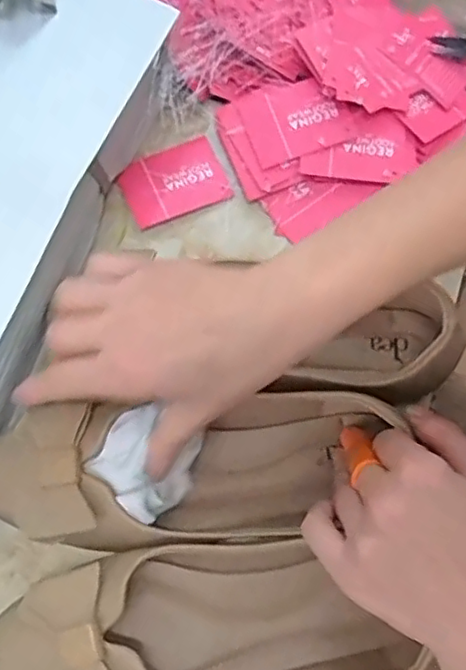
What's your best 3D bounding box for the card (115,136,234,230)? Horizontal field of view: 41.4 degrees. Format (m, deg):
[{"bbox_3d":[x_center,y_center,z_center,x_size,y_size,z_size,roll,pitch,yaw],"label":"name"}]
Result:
[{"bbox_3d":[-0.042,-0.110,0.440,0.071,0.004,0.054,-22,75,-6],"label":"card"}]

